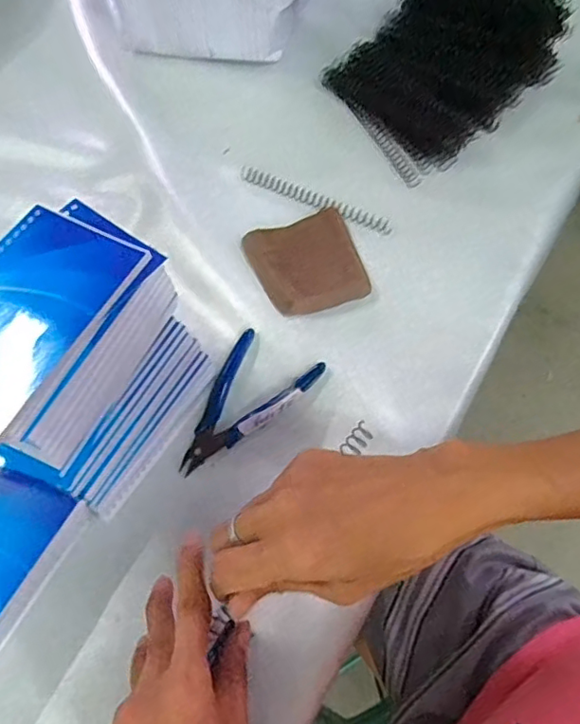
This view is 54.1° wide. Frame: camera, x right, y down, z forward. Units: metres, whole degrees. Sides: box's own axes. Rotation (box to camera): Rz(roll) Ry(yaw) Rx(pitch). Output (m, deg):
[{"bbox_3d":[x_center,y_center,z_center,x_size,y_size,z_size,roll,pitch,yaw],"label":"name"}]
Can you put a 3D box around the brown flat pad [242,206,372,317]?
[{"bbox_3d":[0.019,-0.081,0.467,0.089,0.021,0.091,-23,62,-8],"label":"brown flat pad"}]

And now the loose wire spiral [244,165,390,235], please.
[{"bbox_3d":[0.021,-0.147,0.513,0.148,0.008,0.016,25,66,16],"label":"loose wire spiral"}]

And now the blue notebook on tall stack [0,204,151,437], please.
[{"bbox_3d":[-0.145,-0.027,0.303,0.078,0.013,0.130,25,65,15],"label":"blue notebook on tall stack"}]

